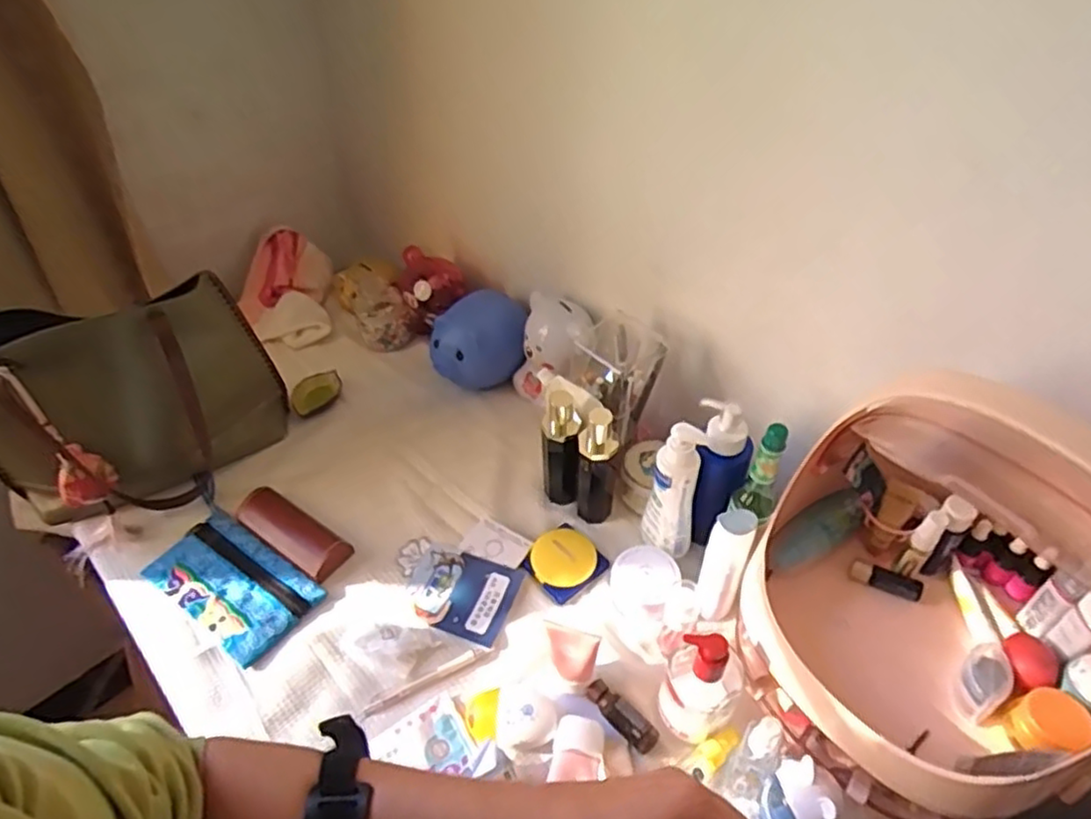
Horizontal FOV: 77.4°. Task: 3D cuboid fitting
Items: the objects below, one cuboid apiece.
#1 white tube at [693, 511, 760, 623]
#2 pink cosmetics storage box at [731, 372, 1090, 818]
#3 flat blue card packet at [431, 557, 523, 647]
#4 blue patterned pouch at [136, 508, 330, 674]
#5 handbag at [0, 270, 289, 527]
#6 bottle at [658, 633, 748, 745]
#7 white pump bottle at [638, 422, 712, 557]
[{"bbox_3d":[0.186,0.169,0.720,0.045,0.153,0.041,0,45,0],"label":"white tube"},{"bbox_3d":[0.337,0.142,0.558,0.254,0.306,0.288,-25,51,-23],"label":"pink cosmetics storage box"},{"bbox_3d":[-0.076,0.220,0.792,0.074,0.013,0.097,13,47,12],"label":"flat blue card packet"},{"bbox_3d":[-0.369,0.207,0.807,0.194,0.015,0.111,28,52,25],"label":"blue patterned pouch"},{"bbox_3d":[-0.498,-0.003,0.824,0.333,0.287,0.101,-25,50,-22],"label":"handbag"},{"bbox_3d":[0.148,0.260,0.645,0.070,0.140,0.060,20,49,19],"label":"bottle"},{"bbox_3d":[0.144,0.093,0.761,0.057,0.173,0.045,11,46,11],"label":"white pump bottle"}]

